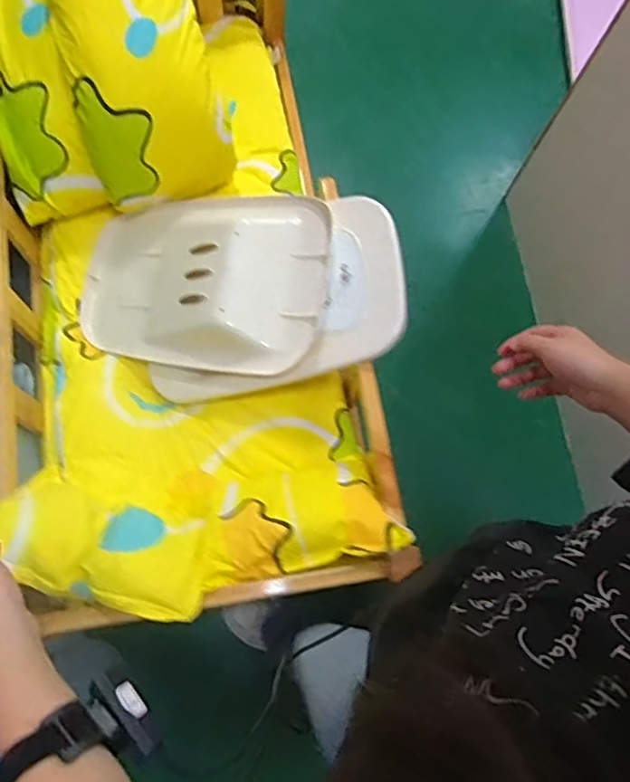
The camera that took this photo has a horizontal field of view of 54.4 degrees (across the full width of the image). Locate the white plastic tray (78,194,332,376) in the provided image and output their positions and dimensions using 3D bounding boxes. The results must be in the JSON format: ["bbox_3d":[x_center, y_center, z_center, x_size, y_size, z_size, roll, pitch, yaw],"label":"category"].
[{"bbox_3d":[-0.229,-0.210,1.169,0.529,0.060,0.335,5,83,24],"label":"white plastic tray"}]

